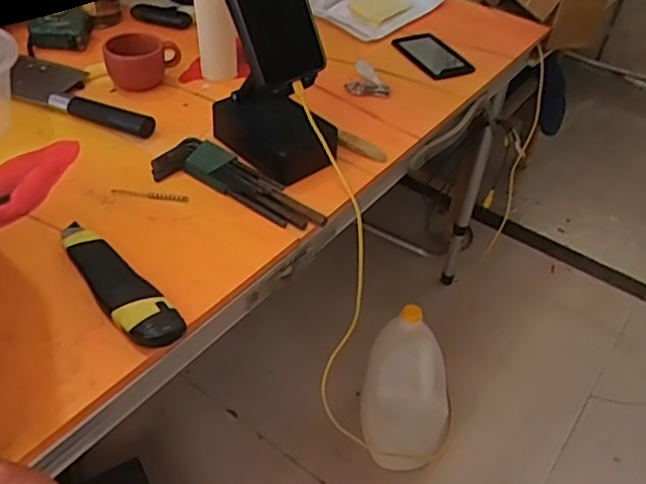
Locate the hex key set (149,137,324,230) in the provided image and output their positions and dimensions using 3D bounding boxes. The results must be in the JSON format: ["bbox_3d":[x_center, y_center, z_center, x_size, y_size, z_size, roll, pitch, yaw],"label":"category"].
[{"bbox_3d":[-0.079,-0.055,0.582,0.174,0.020,0.051,25,45,20],"label":"hex key set"}]

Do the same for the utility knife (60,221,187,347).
[{"bbox_3d":[-0.163,0.028,0.484,0.038,0.020,0.155,-28,52,-32],"label":"utility knife"}]

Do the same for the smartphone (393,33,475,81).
[{"bbox_3d":[0.139,-0.253,0.823,0.070,0.010,0.121,-16,47,-22],"label":"smartphone"}]

